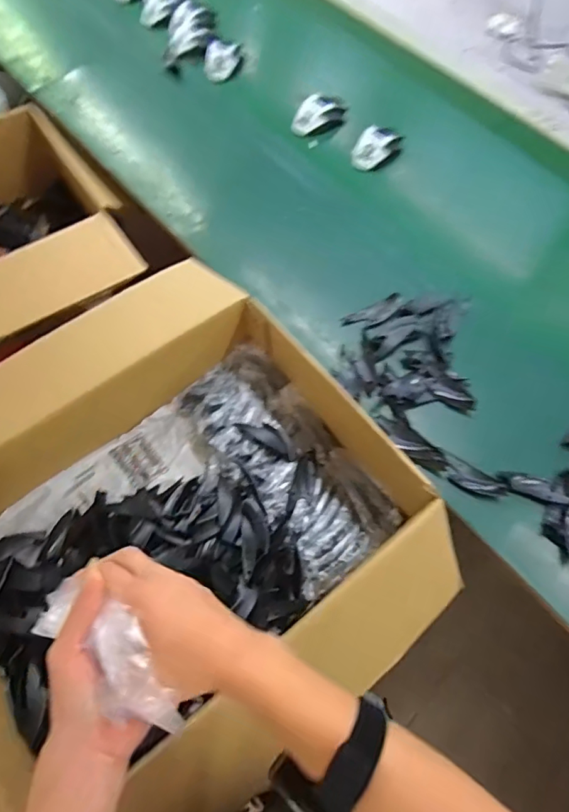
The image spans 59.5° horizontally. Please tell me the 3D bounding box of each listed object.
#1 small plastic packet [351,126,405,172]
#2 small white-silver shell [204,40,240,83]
[{"bbox_3d":[0.172,-0.485,0.942,0.073,0.033,0.096,29,67,13],"label":"small plastic packet"},{"bbox_3d":[-0.133,-0.737,1.062,0.070,0.025,0.106,3,64,1],"label":"small white-silver shell"}]

